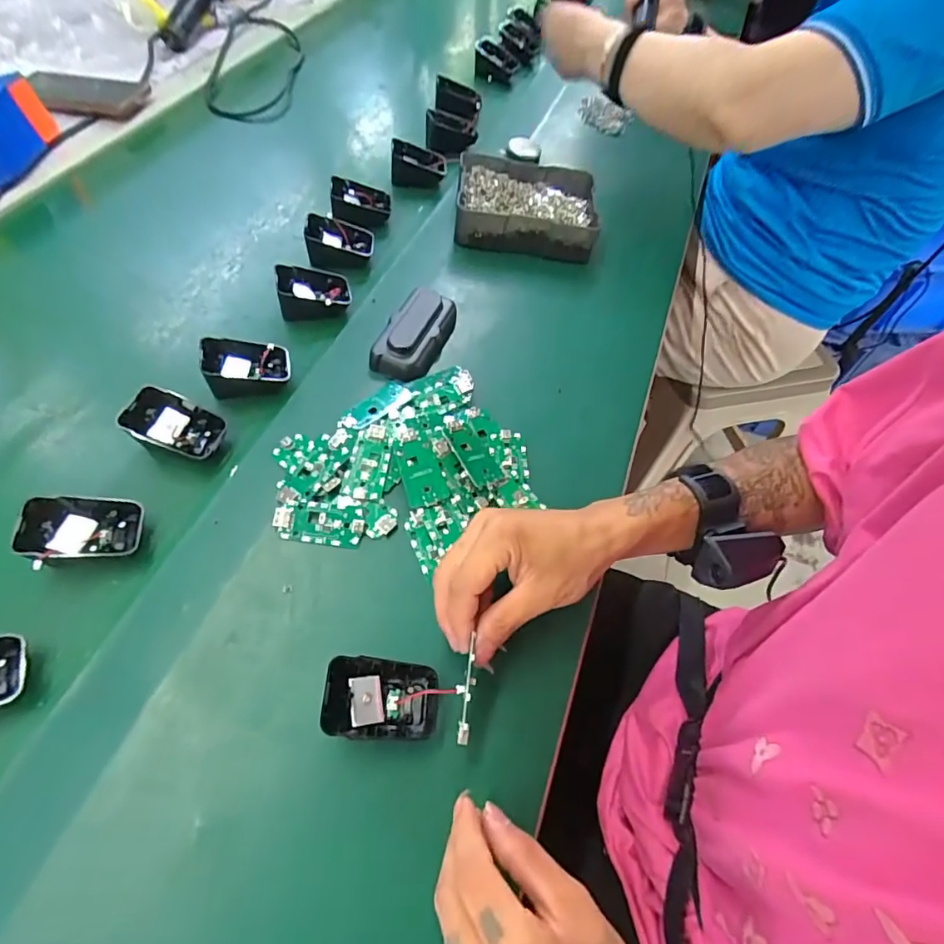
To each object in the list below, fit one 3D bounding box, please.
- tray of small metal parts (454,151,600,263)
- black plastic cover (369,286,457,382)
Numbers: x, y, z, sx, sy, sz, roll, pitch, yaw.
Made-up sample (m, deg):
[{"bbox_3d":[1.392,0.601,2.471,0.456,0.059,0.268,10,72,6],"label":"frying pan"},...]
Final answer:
[{"bbox_3d":[0.063,-0.307,0.602,0.157,0.041,0.125,5,58,-1],"label":"tray of small metal parts"},{"bbox_3d":[-0.051,-0.135,0.489,0.052,0.022,0.106,21,59,8],"label":"black plastic cover"}]

